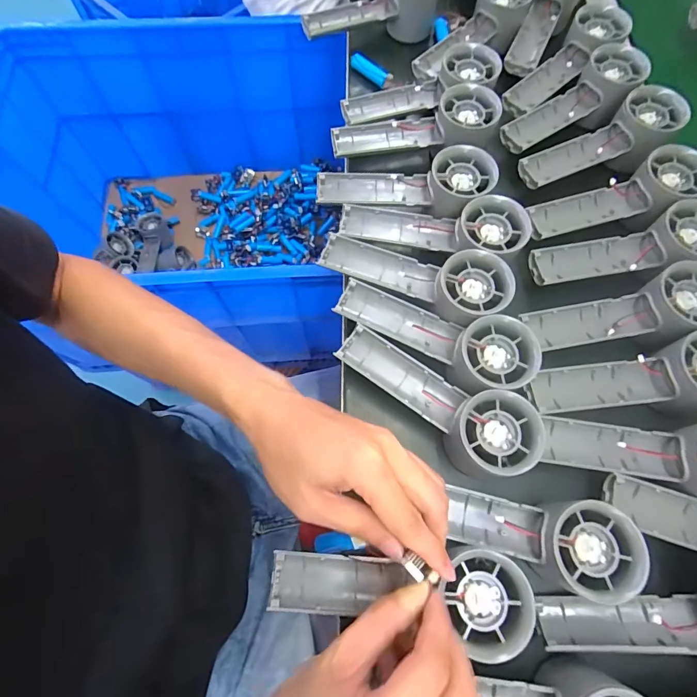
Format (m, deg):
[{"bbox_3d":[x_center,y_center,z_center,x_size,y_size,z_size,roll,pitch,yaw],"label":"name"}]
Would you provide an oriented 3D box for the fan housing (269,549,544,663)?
[{"bbox_3d":[0.029,0.156,0.251,0.156,0.033,0.056,-1,70,-1],"label":"fan housing"}]

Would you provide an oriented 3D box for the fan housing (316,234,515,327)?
[{"bbox_3d":[0.053,-0.059,0.338,0.156,0.032,0.052,17,70,20],"label":"fan housing"}]

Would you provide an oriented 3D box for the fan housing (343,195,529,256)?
[{"bbox_3d":[0.072,-0.103,0.355,0.157,0.036,0.048,5,70,16],"label":"fan housing"}]

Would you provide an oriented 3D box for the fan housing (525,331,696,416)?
[{"bbox_3d":[0.212,0.029,0.301,0.159,0.044,0.053,-10,71,-4],"label":"fan housing"}]

